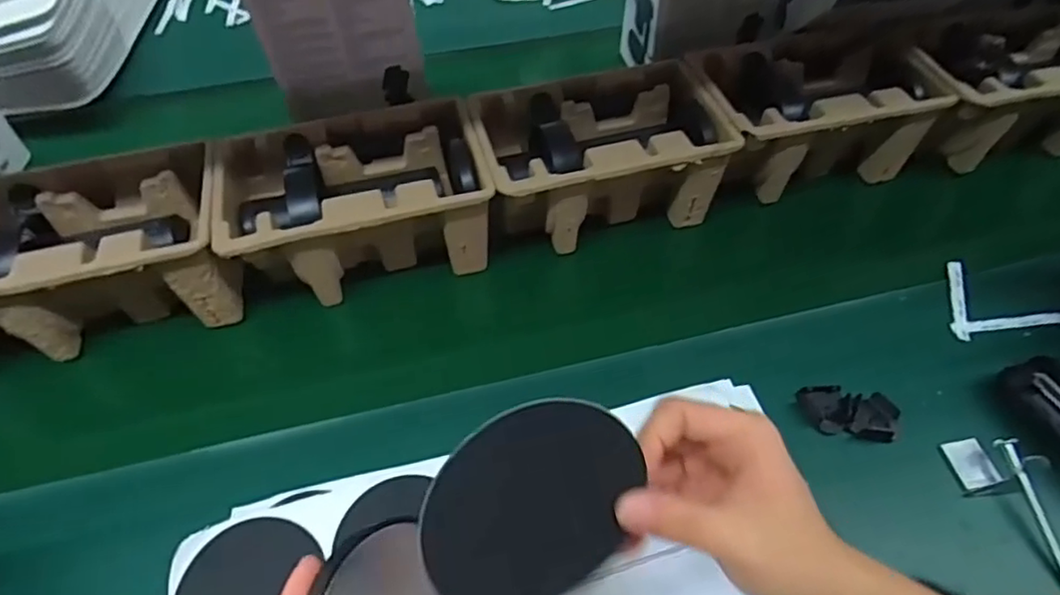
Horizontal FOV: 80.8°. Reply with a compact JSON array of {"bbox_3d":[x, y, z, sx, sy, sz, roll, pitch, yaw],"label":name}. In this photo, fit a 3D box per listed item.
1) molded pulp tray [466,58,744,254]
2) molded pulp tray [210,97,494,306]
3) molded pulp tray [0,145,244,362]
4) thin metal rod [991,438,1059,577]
[{"bbox_3d":[0.066,-0.132,0.606,0.226,0.100,0.144,-13,51,-9],"label":"molded pulp tray"},{"bbox_3d":[-0.153,-0.082,0.570,0.227,0.099,0.146,-15,52,-11],"label":"molded pulp tray"},{"bbox_3d":[-0.370,-0.035,0.536,0.225,0.099,0.145,-11,51,-7],"label":"molded pulp tray"},{"bbox_3d":[0.348,0.147,0.428,0.007,0.014,0.100,-6,65,-3],"label":"thin metal rod"}]

